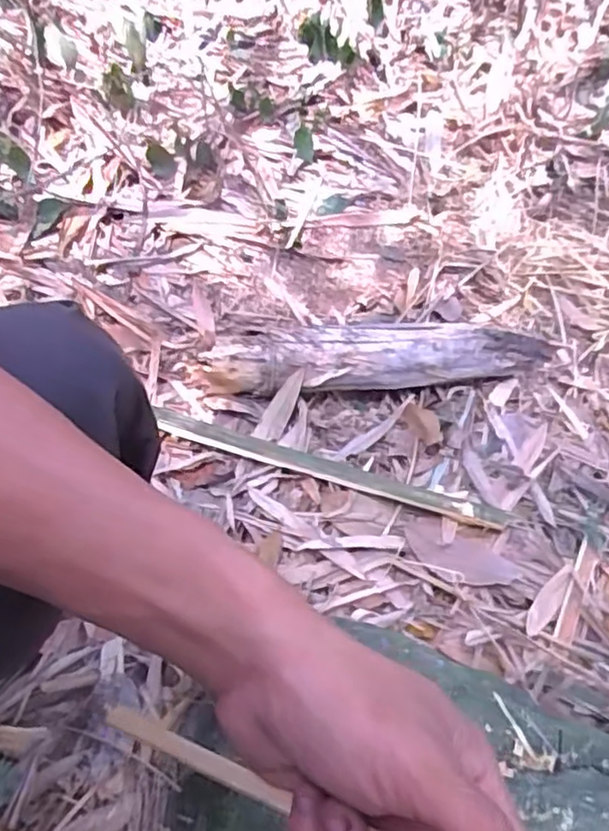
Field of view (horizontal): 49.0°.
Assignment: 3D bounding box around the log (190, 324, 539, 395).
[{"bbox_3d":[0.104,-0.096,0.984,0.519,0.086,0.114,-3,59,-16],"label":"log"}]

